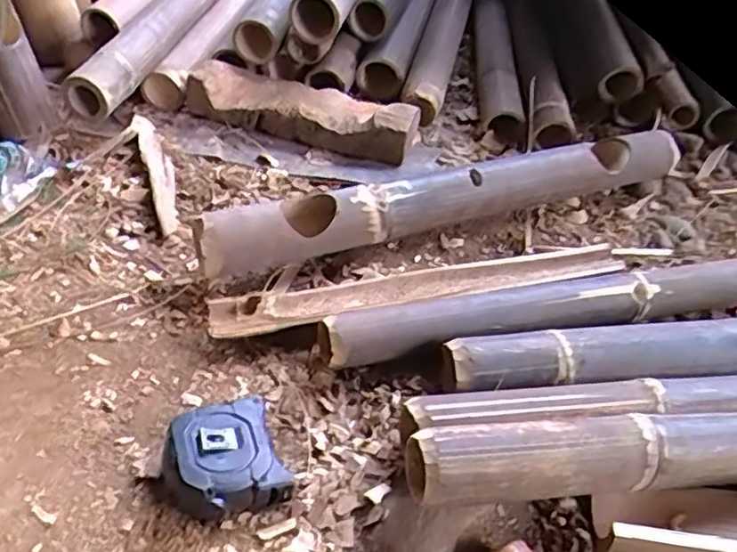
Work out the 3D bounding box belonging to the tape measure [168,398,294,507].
[{"bbox_3d":[-0.105,0.136,0.487,0.077,0.044,0.082,4,41,-4],"label":"tape measure"}]

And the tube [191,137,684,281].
[{"bbox_3d":[0.107,-0.096,0.742,0.596,0.066,0.059,-14,45,-24],"label":"tube"}]

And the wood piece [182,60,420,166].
[{"bbox_3d":[-0.084,-0.220,0.865,0.295,0.062,0.096,15,41,9],"label":"wood piece"}]

